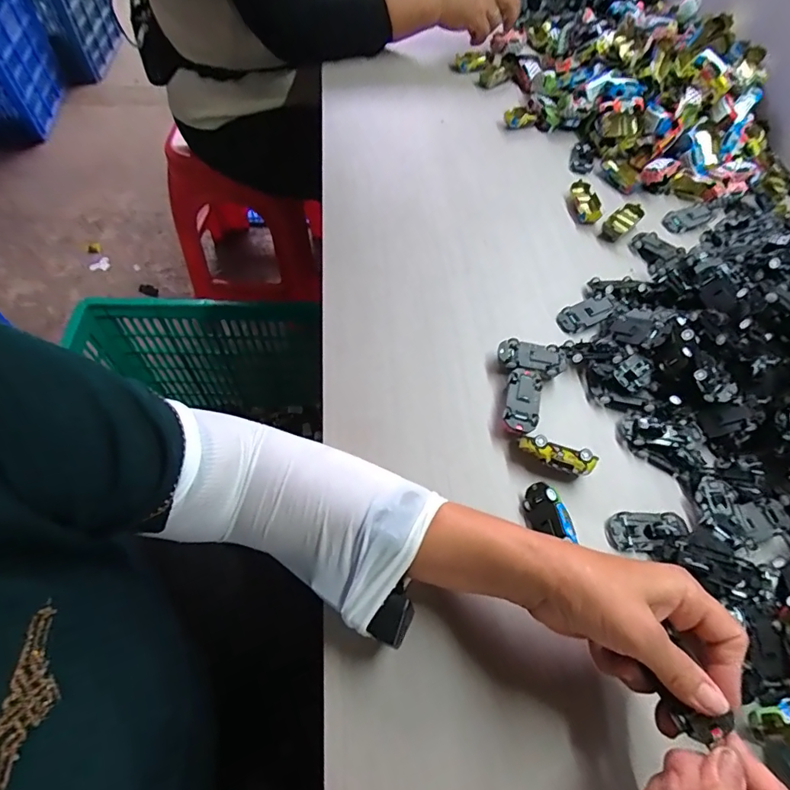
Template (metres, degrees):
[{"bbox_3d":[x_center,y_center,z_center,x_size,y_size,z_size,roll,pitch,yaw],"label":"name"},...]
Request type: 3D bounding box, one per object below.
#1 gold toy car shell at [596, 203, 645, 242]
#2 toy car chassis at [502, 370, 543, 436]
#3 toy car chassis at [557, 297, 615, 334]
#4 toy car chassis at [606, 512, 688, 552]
[{"bbox_3d":[0.278,-0.212,0.567,0.066,0.014,0.026,-39,70,-23],"label":"gold toy car shell"},{"bbox_3d":[0.114,0.007,0.419,0.031,0.021,0.063,15,60,4],"label":"toy car chassis"},{"bbox_3d":[0.201,-0.086,0.487,0.060,0.008,0.028,-21,61,-9],"label":"toy car chassis"},{"bbox_3d":[0.204,0.109,0.374,0.063,0.008,0.030,-3,60,-6],"label":"toy car chassis"}]

